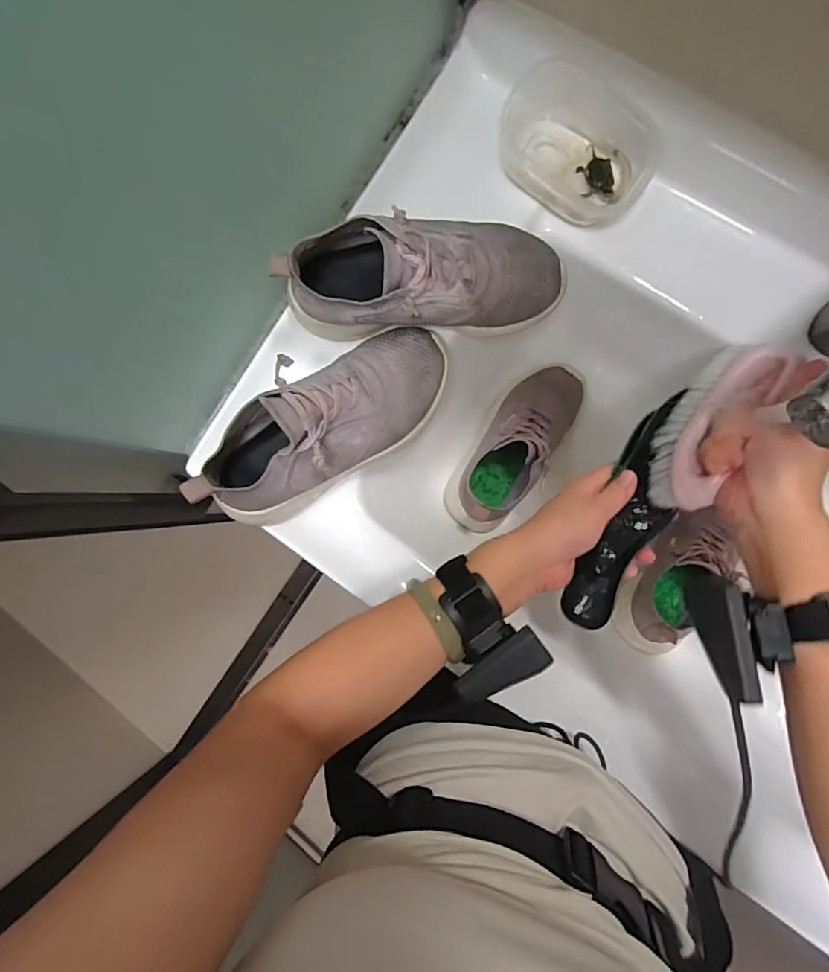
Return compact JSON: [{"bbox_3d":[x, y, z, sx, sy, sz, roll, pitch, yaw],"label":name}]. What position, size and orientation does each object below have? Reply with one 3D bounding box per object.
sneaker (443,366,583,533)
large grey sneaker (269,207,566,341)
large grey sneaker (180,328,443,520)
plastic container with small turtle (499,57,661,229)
[{"bbox_3d":[0.112,-0.048,0.503,0.078,0.077,0.197,36,93,7],"label":"sneaker"},{"bbox_3d":[0.009,-0.168,0.379,0.218,0.086,0.082,-5,88,7],"label":"large grey sneaker"},{"bbox_3d":[-0.068,-0.052,0.389,0.226,0.107,0.084,-34,84,-7],"label":"large grey sneaker"},{"bbox_3d":[0.135,-0.286,0.399,0.096,0.055,0.142,-42,84,4],"label":"plastic container with small turtle"}]

